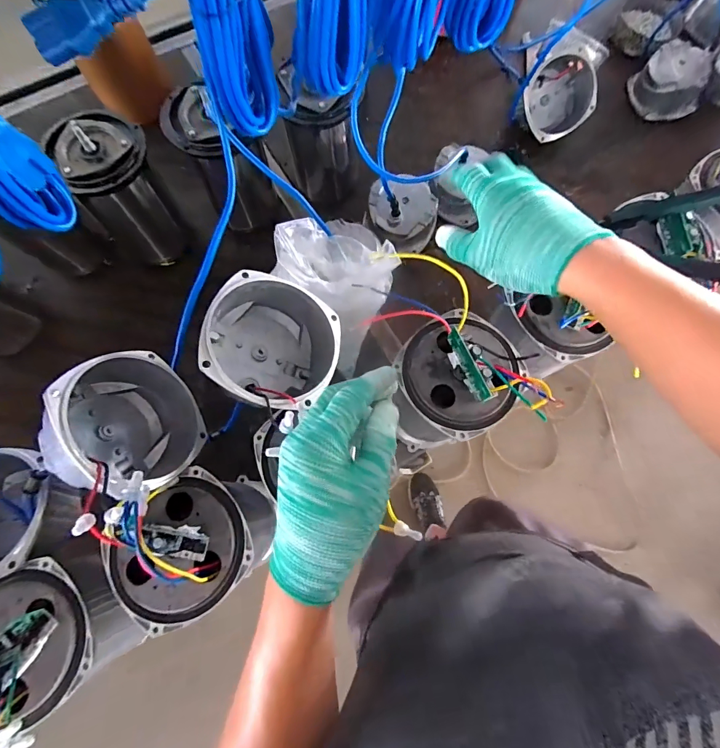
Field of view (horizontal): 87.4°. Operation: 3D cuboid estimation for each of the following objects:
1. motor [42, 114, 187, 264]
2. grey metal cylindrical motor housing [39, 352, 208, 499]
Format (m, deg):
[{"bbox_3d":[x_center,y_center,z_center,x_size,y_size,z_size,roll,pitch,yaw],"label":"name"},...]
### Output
[{"bbox_3d":[-0.375,-0.287,0.617,0.109,0.211,0.131,31,76,7],"label":"motor"},{"bbox_3d":[-0.245,0.056,0.381,0.095,0.133,0.133,-22,100,25],"label":"grey metal cylindrical motor housing"}]

